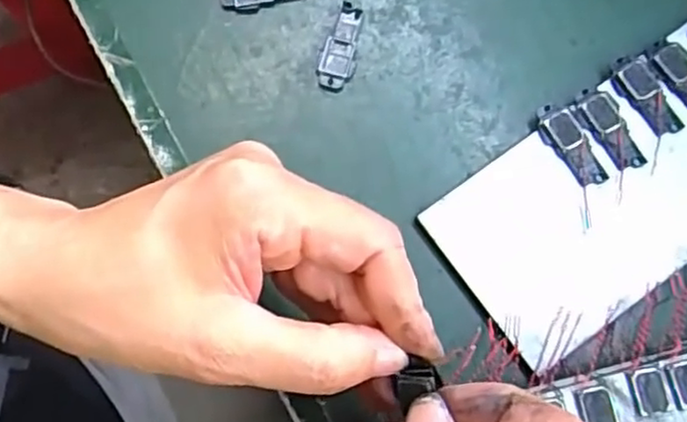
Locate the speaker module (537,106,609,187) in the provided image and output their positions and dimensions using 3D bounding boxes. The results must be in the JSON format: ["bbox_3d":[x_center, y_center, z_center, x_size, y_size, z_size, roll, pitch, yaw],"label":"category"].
[{"bbox_3d":[0.097,-0.028,0.298,0.015,0.004,0.039,-30,80,-5],"label":"speaker module"}]

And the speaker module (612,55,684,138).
[{"bbox_3d":[0.129,-0.049,0.300,0.017,0.004,0.037,-24,80,-4],"label":"speaker module"}]

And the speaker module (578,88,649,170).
[{"bbox_3d":[0.113,-0.035,0.297,0.014,0.004,0.038,-27,80,-4],"label":"speaker module"}]

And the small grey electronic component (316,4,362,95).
[{"bbox_3d":[-0.001,-0.073,0.312,0.016,0.004,0.041,13,80,3],"label":"small grey electronic component"}]

